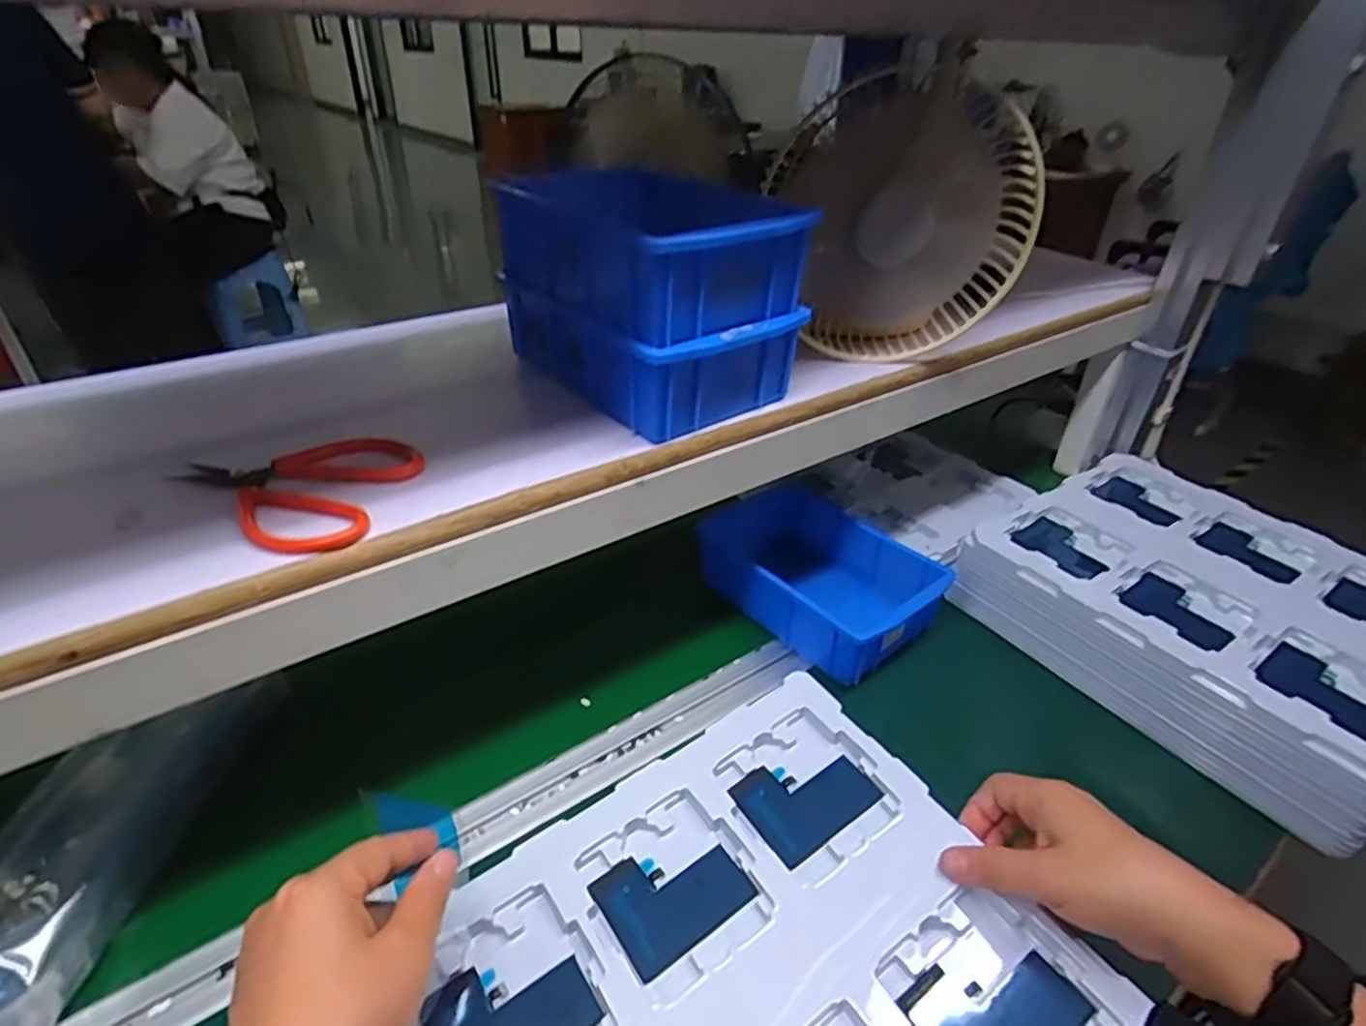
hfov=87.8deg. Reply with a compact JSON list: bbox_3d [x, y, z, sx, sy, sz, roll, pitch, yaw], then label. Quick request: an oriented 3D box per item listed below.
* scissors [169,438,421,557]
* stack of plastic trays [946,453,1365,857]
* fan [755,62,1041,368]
[{"bbox_3d":[-0.210,-0.015,0.378,0.115,0.011,0.093,6,34,7],"label":"scissors"},{"bbox_3d":[0.460,0.083,0.627,0.274,0.074,0.321,-21,40,-30],"label":"stack of plastic trays"},{"bbox_3d":[0.163,-0.227,0.554,0.194,0.185,0.101,6,34,7],"label":"fan"}]

